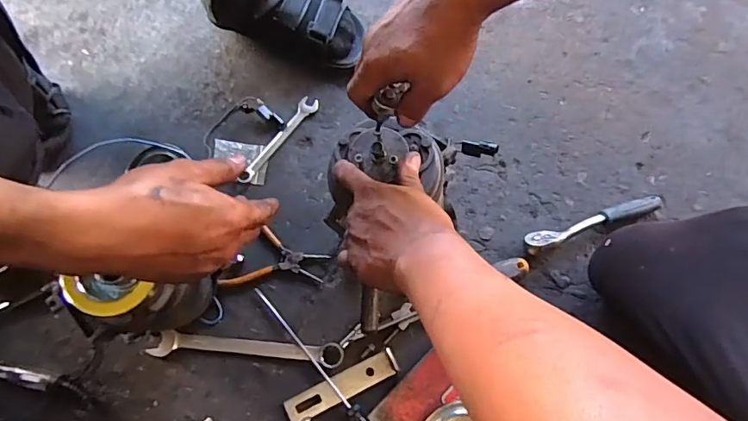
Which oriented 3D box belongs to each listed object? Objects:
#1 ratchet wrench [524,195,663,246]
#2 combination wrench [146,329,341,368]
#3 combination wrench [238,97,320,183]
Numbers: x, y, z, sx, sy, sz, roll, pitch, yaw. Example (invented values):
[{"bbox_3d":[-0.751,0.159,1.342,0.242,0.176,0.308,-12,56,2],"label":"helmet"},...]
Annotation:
[{"bbox_3d":[0.307,0.016,0.666,0.204,0.031,0.023,-16,73,-5],"label":"ratchet wrench"},{"bbox_3d":[-0.166,0.181,0.630,0.249,0.009,0.031,3,72,1],"label":"combination wrench"},{"bbox_3d":[-0.140,-0.105,0.721,0.028,0.008,0.168,33,75,10],"label":"combination wrench"}]

